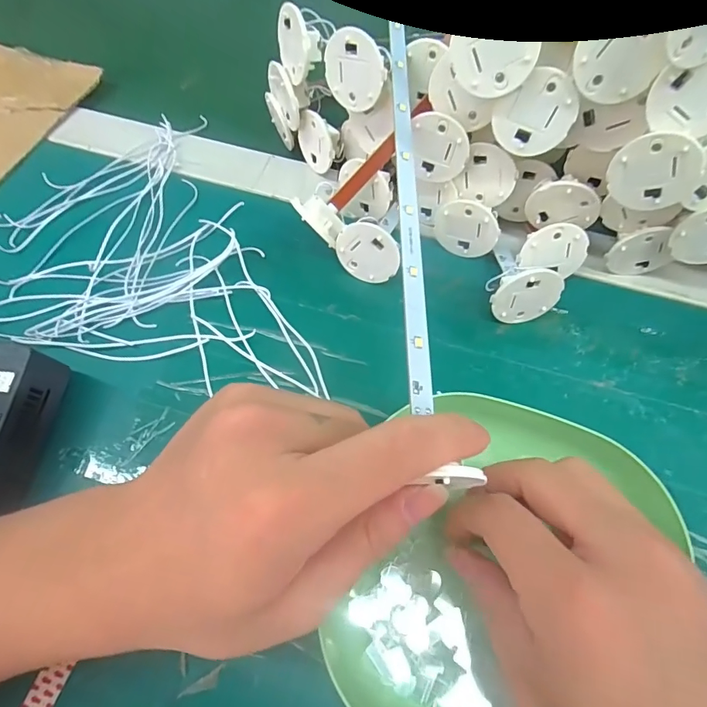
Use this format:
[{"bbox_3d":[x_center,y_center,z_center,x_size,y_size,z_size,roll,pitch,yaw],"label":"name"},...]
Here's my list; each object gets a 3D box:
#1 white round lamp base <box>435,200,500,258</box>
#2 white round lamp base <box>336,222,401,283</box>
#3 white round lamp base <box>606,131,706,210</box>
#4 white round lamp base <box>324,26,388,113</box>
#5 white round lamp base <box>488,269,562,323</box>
[{"bbox_3d":[0.067,-0.073,0.269,0.037,0.039,0.008,15,64,11],"label":"white round lamp base"},{"bbox_3d":[0.008,-0.058,0.260,0.037,0.035,0.004,37,45,-14],"label":"white round lamp base"},{"bbox_3d":[0.146,-0.088,0.217,0.037,0.039,0.006,-3,46,35],"label":"white round lamp base"},{"bbox_3d":[0.000,-0.154,0.244,0.011,0.036,0.037,-38,69,-20],"label":"white round lamp base"},{"bbox_3d":[0.096,-0.031,0.248,0.038,0.039,0.010,-10,62,-2],"label":"white round lamp base"}]

